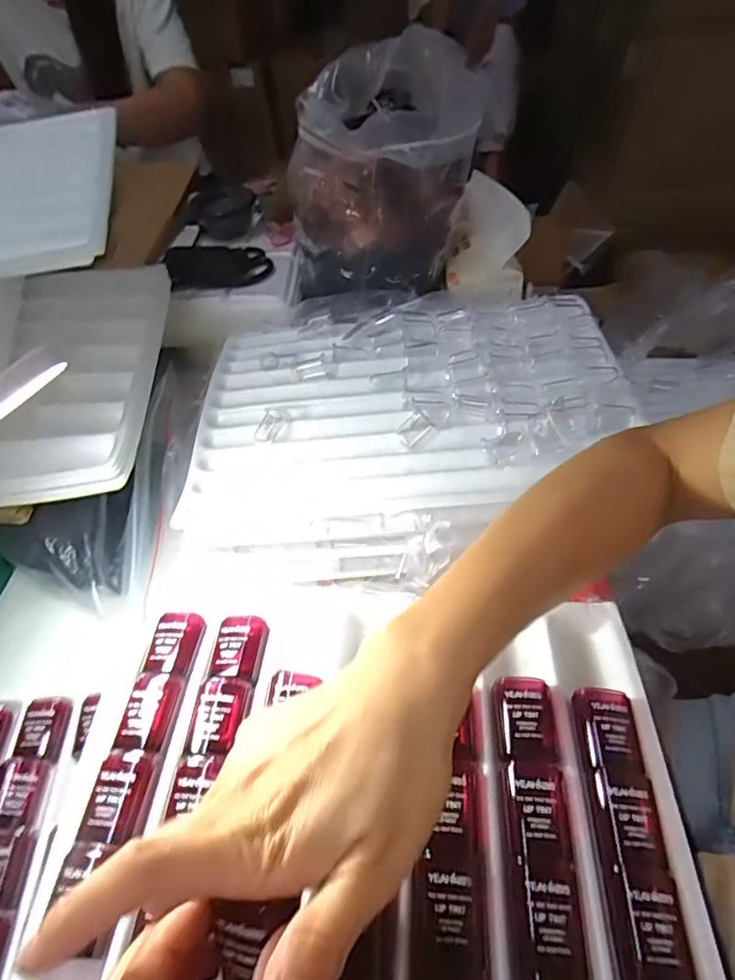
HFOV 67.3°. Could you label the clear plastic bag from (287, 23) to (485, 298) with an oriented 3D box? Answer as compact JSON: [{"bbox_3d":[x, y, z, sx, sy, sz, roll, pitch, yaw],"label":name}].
[{"bbox_3d":[0.012,-0.361,0.624,0.201,0.184,0.204,-5,49,2],"label":"clear plastic bag"}]

